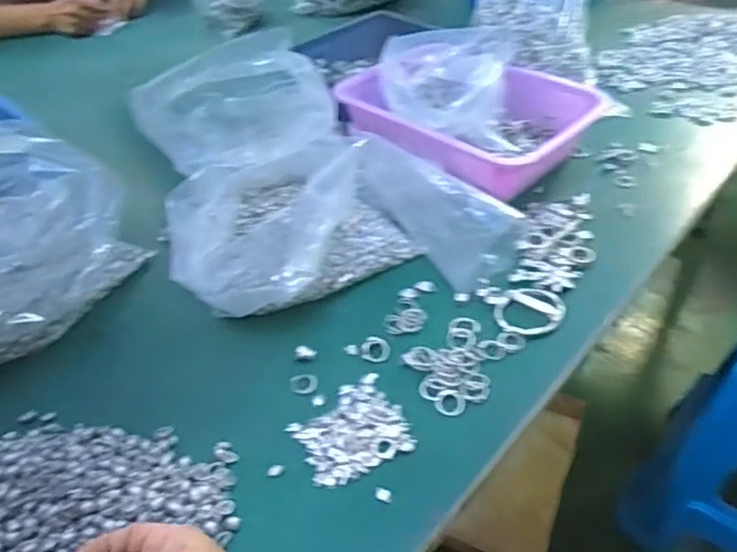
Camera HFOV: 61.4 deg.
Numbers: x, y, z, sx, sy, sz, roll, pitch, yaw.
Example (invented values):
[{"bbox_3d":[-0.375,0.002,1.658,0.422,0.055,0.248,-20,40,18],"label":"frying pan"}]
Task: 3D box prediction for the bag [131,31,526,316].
[{"bbox_3d":[-0.056,-0.119,0.671,0.318,0.160,0.313,-13,43,-11],"label":"bag"}]

